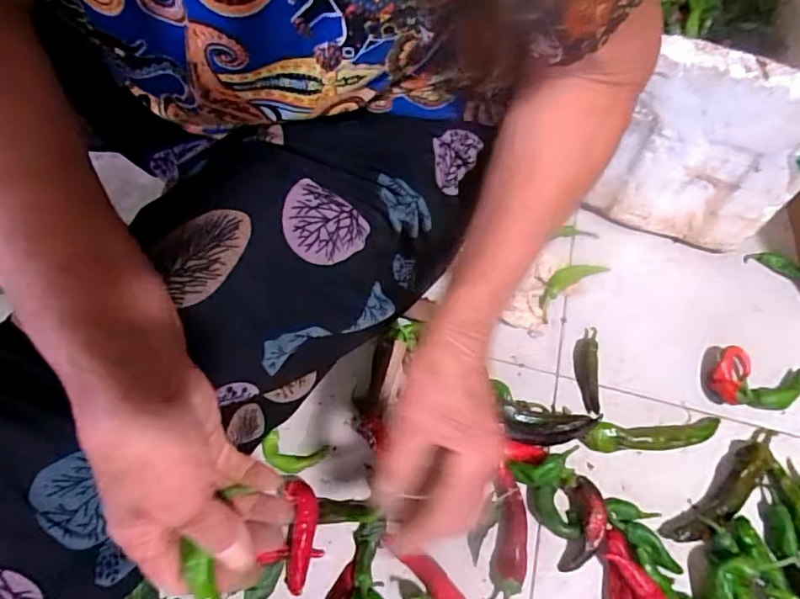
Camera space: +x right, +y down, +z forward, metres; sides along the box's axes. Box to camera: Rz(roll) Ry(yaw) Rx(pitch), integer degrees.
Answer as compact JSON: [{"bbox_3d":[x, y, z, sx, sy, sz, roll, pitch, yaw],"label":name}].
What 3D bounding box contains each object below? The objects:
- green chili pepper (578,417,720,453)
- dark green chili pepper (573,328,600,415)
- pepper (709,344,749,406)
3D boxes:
[{"bbox_3d":[0.254,0.135,0.517,0.146,0.035,0.028,-7,58,-6],"label":"green chili pepper"},{"bbox_3d":[0.202,0.074,0.566,0.023,0.014,0.099,9,58,4],"label":"dark green chili pepper"},{"bbox_3d":[0.352,0.082,0.553,0.032,0.029,0.073,25,46,16],"label":"pepper"}]

